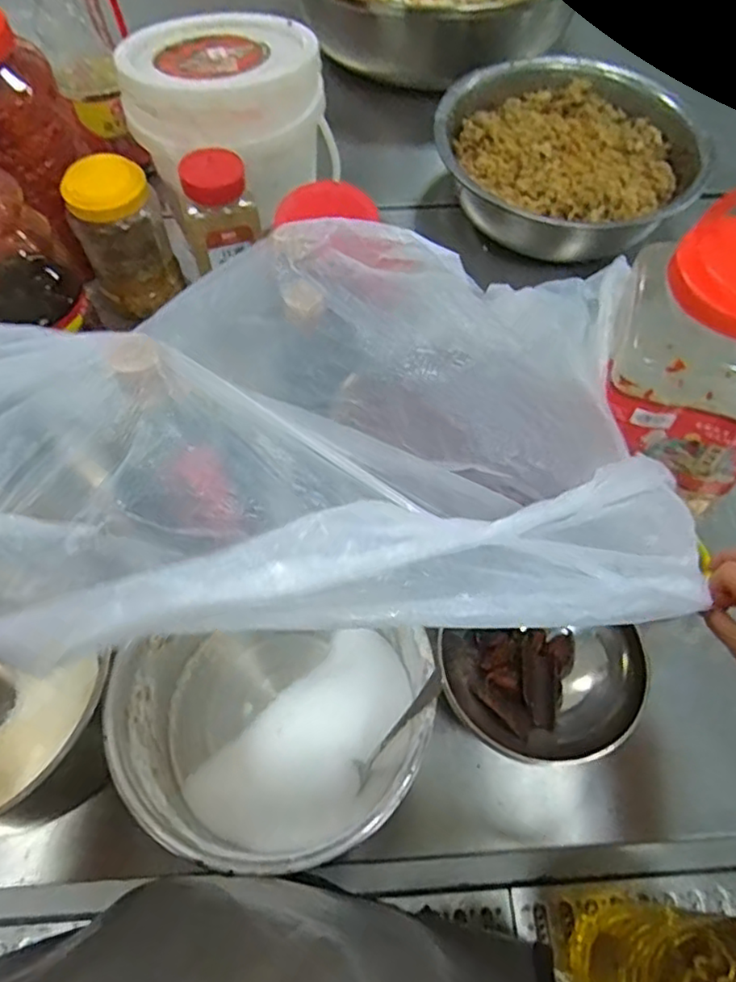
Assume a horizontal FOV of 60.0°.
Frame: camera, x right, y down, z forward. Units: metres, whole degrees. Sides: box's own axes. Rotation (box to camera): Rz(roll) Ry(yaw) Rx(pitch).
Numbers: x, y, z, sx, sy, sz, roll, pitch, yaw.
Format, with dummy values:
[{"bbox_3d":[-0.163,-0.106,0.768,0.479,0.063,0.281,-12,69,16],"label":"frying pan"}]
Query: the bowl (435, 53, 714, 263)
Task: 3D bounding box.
[{"bbox_3d":[0.278,-0.459,0.881,0.342,0.107,0.299,32,65,16],"label":"bowl"}]

